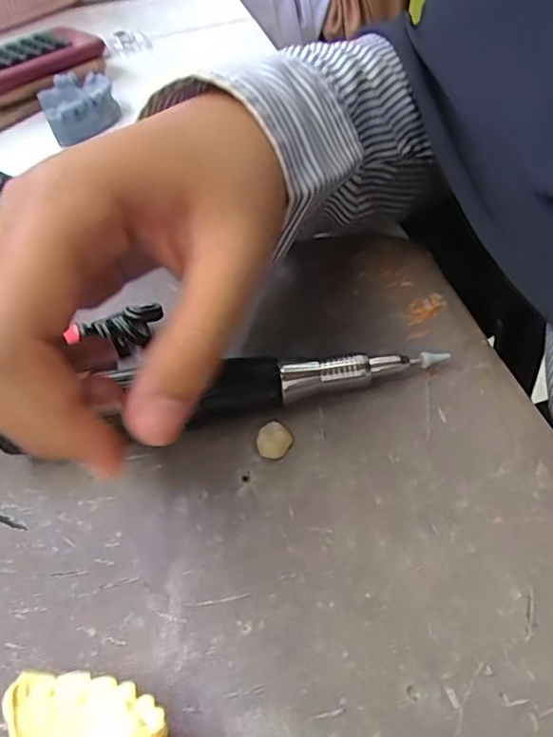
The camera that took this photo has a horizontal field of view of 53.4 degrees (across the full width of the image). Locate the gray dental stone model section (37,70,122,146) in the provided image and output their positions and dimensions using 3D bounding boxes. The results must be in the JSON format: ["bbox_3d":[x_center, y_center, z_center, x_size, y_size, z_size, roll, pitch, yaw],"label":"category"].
[{"bbox_3d":[-0.146,-0.197,0.409,0.052,0.024,0.057,-22,50,-13],"label":"gray dental stone model section"}]

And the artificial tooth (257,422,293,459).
[{"bbox_3d":[-0.001,0.027,0.208,0.012,0.006,0.013,-4,48,5],"label":"artificial tooth"}]

